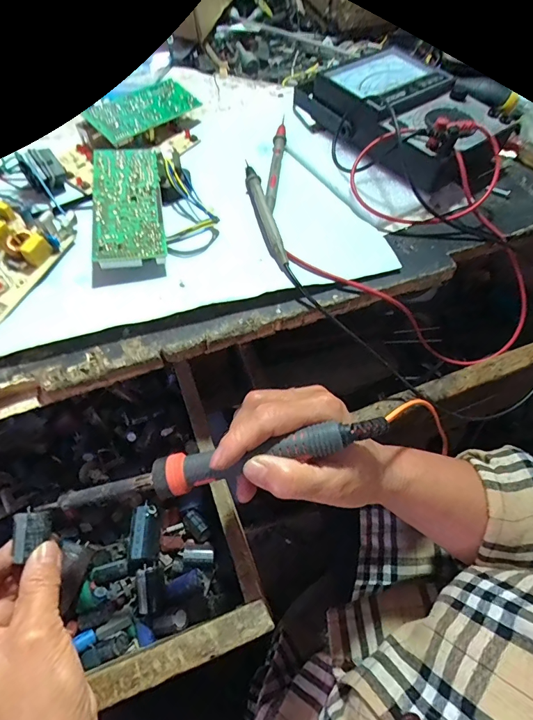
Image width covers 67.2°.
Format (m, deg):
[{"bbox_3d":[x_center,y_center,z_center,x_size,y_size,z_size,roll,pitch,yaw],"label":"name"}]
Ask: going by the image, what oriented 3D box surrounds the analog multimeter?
[{"bbox_3d":[0.130,-0.230,0.382,0.122,0.062,0.198,-33,66,-21],"label":"analog multimeter"}]

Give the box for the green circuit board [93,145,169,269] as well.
[{"bbox_3d":[-0.115,-0.129,0.338,0.054,0.019,0.137,-8,59,-8],"label":"green circuit board"}]

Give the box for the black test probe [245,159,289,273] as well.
[{"bbox_3d":[-0.002,-0.123,0.339,0.012,0.013,0.128,-10,59,-9],"label":"black test probe"}]

